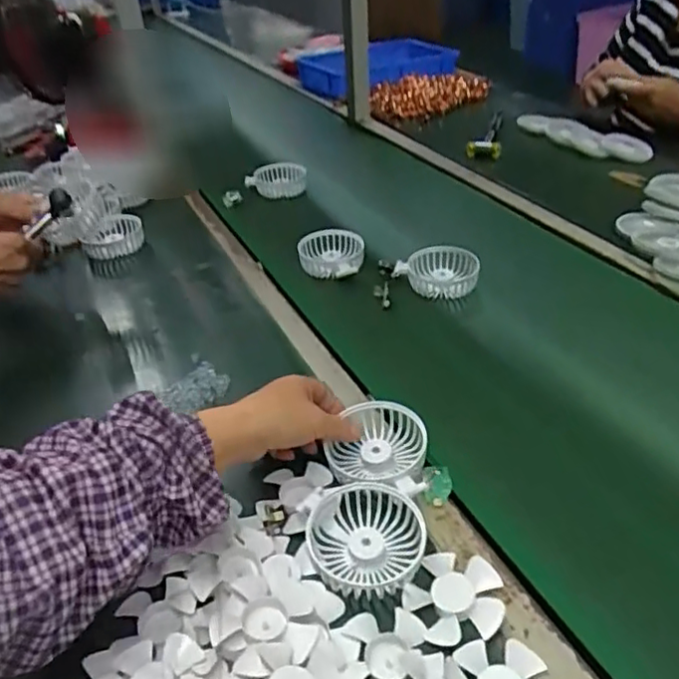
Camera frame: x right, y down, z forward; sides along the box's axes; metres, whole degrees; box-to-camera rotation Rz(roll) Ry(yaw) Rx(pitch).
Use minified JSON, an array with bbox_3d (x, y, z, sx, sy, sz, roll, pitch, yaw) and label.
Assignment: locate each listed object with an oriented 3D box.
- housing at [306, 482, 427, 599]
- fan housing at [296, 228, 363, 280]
[{"bbox_3d":[0.021,0.152,0.480,0.085,0.028,0.084,-9,37,-8],"label":"housing"},{"bbox_3d":[-0.010,-0.120,0.876,0.090,0.039,0.072,1,37,5],"label":"fan housing"}]

